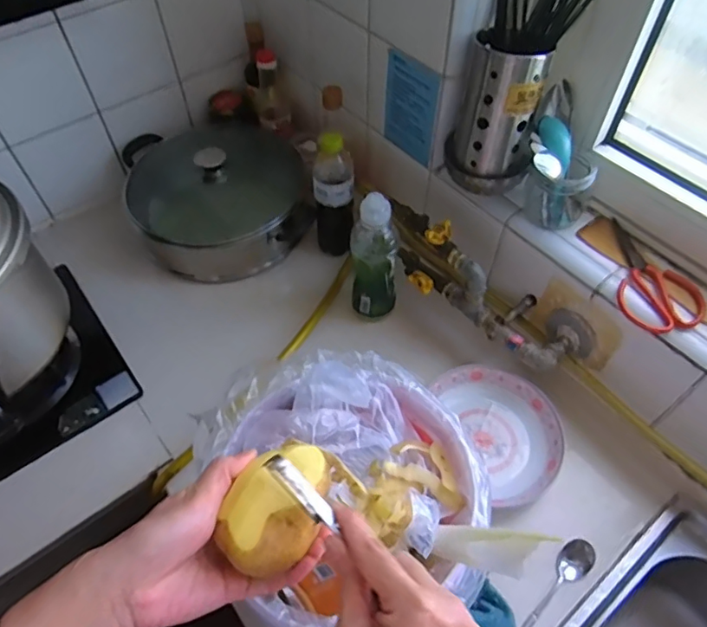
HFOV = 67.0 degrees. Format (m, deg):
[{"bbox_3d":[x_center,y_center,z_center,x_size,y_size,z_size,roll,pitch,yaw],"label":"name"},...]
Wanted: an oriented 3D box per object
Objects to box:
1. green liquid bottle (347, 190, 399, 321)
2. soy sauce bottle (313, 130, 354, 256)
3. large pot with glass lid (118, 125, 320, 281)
[{"bbox_3d":[0.032,-0.078,0.786,0.075,0.211,0.061,4,56,1],"label":"green liquid bottle"},{"bbox_3d":[-0.034,-0.196,0.880,0.064,0.210,0.082,0,56,-1],"label":"soy sauce bottle"},{"bbox_3d":[-0.240,-0.210,0.962,0.309,0.140,0.282,-13,57,-10],"label":"large pot with glass lid"}]

